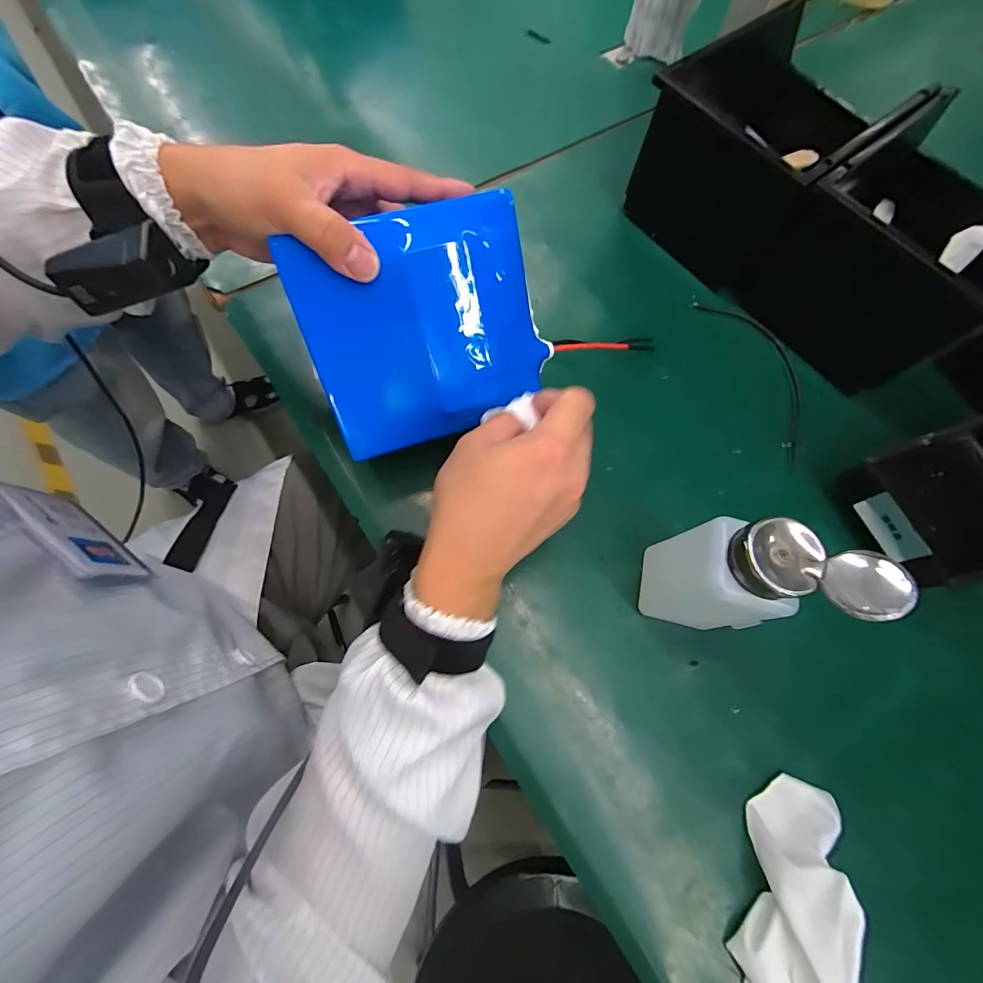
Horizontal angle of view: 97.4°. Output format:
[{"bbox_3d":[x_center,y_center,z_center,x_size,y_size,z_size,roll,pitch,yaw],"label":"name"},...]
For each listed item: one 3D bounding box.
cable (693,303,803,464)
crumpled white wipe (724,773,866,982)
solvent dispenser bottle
[{"bbox_3d":[0.253,-0.110,0.395,0.059,0.004,0.175,-19,73,-7],"label":"cable"},{"bbox_3d":[0.181,0.256,0.253,0.066,0.033,0.145,15,72,4],"label":"crumpled white wipe"},{"bbox_3d":[0.143,0.051,0.260,0.077,0.150,0.054,8,72,2],"label":"solvent dispenser bottle"}]

